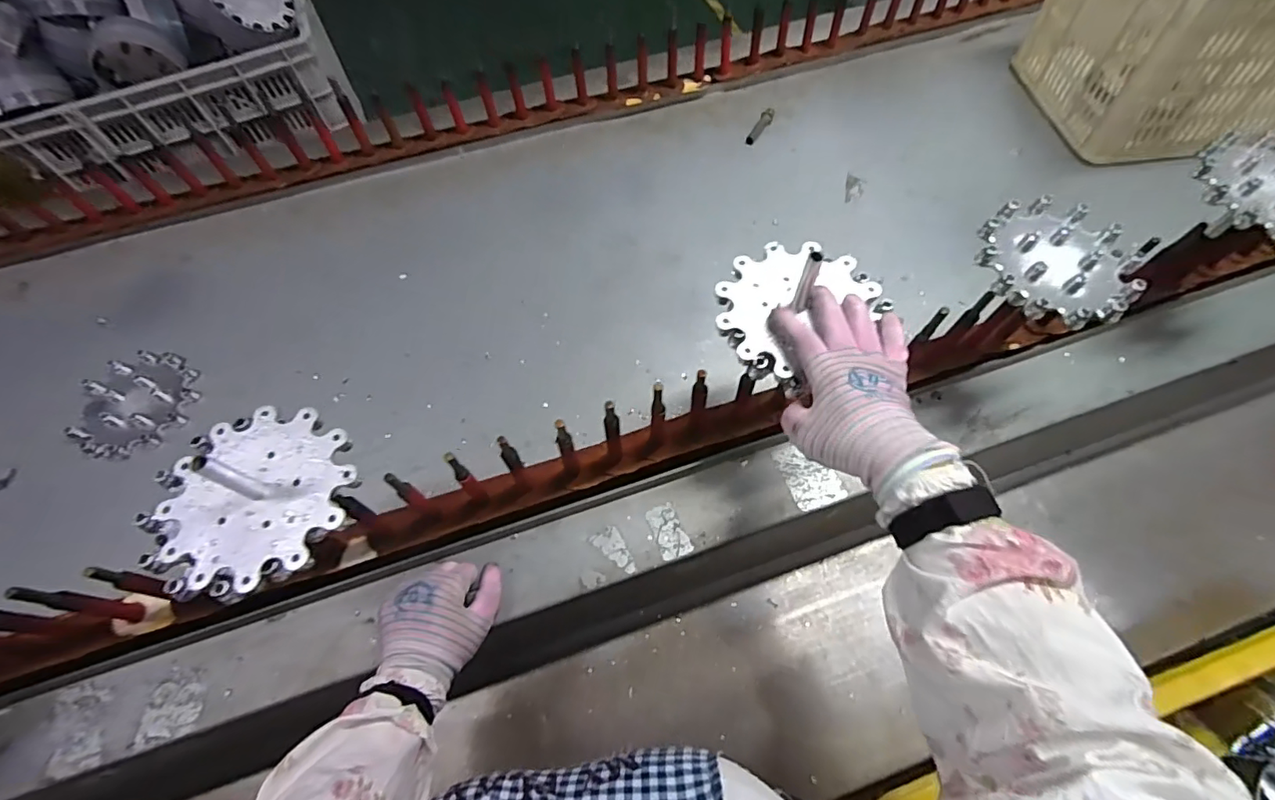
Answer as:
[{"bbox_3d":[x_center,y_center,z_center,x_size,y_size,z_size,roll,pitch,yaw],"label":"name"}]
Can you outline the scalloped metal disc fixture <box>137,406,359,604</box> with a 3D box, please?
[{"bbox_3d":[-0.316,0.065,0.425,0.160,0.073,0.148,22,63,15],"label":"scalloped metal disc fixture"}]

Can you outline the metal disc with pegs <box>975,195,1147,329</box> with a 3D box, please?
[{"bbox_3d":[0.412,-0.137,0.549,0.141,0.022,0.144,-2,60,3],"label":"metal disc with pegs"}]

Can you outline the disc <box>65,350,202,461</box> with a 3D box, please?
[{"bbox_3d":[-0.655,0.005,0.729,0.145,0.024,0.142,-2,60,2],"label":"disc"}]

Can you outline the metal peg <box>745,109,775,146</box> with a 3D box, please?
[{"bbox_3d":[0.202,-0.453,0.924,0.021,0.015,0.084,24,64,17],"label":"metal peg"}]

